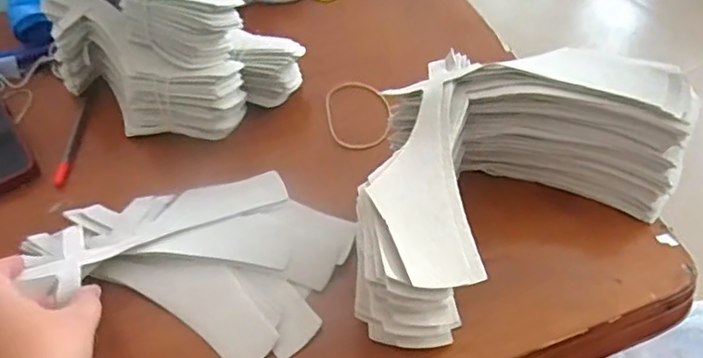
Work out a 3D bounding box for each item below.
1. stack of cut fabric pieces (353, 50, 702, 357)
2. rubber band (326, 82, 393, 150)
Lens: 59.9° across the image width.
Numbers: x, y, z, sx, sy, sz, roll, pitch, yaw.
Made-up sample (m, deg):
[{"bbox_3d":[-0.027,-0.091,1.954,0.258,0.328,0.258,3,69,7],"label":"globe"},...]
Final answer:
[{"bbox_3d":[0.111,-0.010,0.484,0.298,0.101,0.170,-26,55,-20],"label":"stack of cut fabric pieces"},{"bbox_3d":[0.007,-0.066,0.612,0.063,0.004,0.095,-16,52,4],"label":"rubber band"}]

